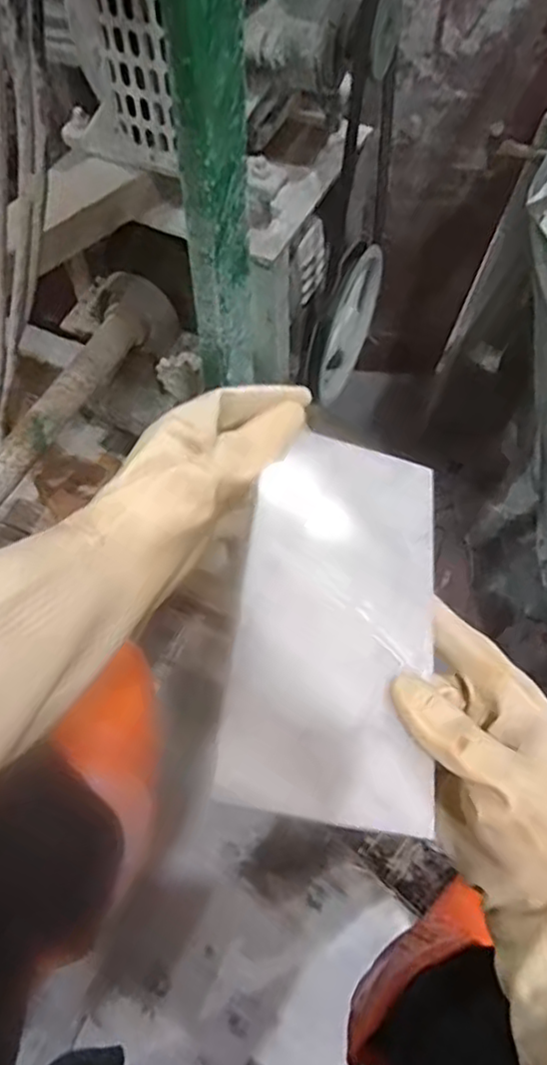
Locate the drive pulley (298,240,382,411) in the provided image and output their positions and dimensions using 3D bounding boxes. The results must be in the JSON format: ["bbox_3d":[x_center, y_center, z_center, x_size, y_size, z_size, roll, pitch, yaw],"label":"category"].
[{"bbox_3d":[0.083,-0.264,0.876,0.040,0.211,0.216,23,62,14],"label":"drive pulley"}]

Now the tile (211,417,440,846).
[{"bbox_3d":[0.033,0.037,0.326,0.097,0.010,0.192,15,60,-13],"label":"tile"}]

